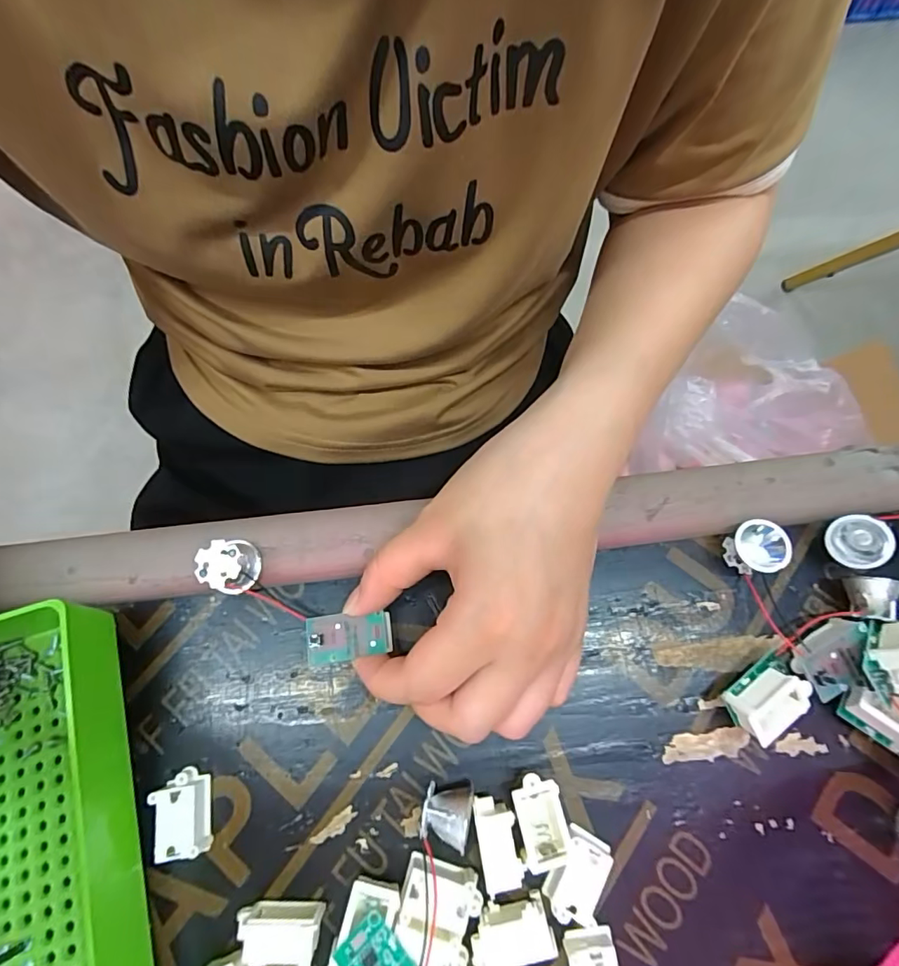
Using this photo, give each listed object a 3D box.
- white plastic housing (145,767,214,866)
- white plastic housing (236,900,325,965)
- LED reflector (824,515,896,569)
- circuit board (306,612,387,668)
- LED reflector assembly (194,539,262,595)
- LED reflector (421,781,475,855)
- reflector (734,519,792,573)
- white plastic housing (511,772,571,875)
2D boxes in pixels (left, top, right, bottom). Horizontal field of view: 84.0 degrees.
[{"bbox_3d":[-0.104,0.129,0.195,0.016,0.015,0.029,-11,71,-3],"label":"white plastic housing"},{"bbox_3d":[-0.061,0.164,0.182,0.029,0.016,0.018,3,71,2],"label":"white plastic housing"},{"bbox_3d":[0.178,0.025,0.218,0.023,0.012,0.023,-2,87,43],"label":"LED reflector"},{"bbox_3d":[-0.043,0.064,0.207,0.032,0.004,0.019,-8,71,-2],"label":"circuit board"},{"bbox_3d":[-0.094,0.037,0.213,0.021,0.018,0.022,-12,71,-4],"label":"LED reflector assembly"},{"bbox_3d":[-0.001,0.125,0.193,0.017,0.021,0.020,13,71,5],"label":"LED reflector"},{"bbox_3d":[0.135,0.030,0.223,0.021,0.019,0.022,4,71,2],"label":"reflector"},{"bbox_3d":[0.034,0.129,0.193,0.017,0.016,0.031,-8,71,-2],"label":"white plastic housing"}]

